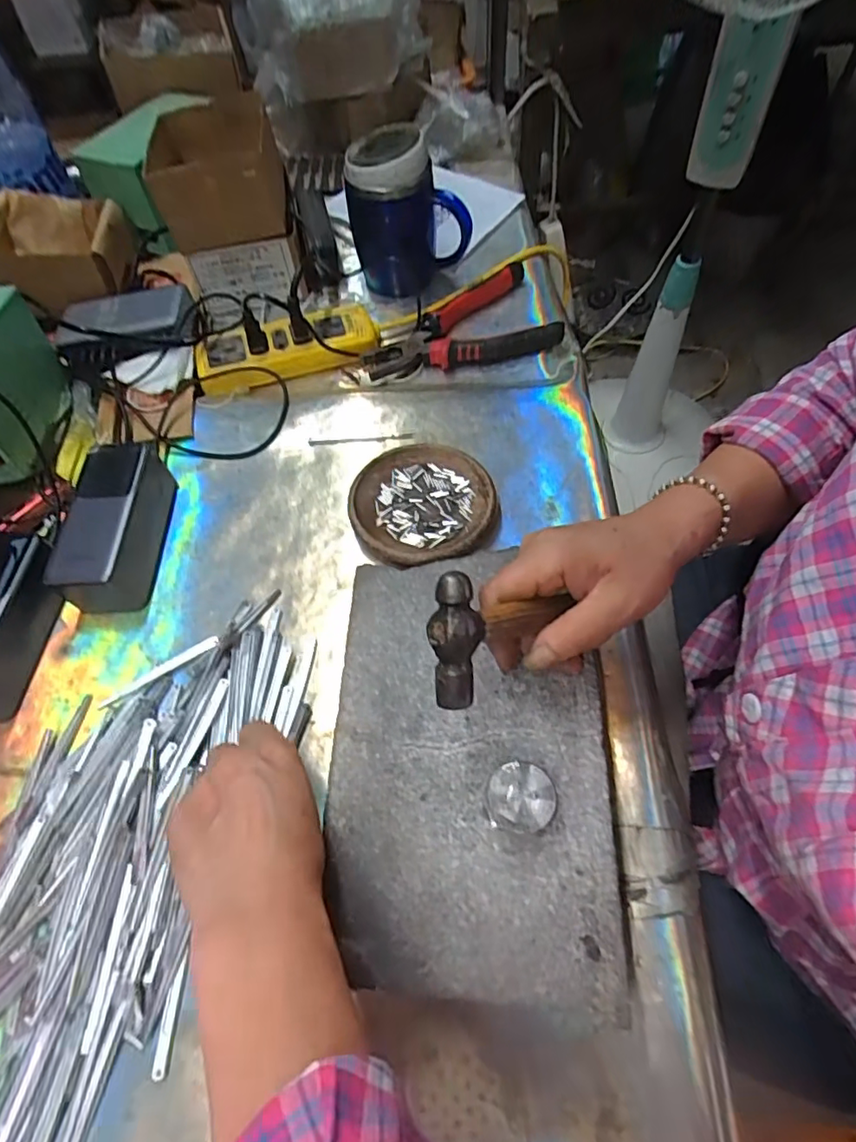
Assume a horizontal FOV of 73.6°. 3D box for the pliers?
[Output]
[{"bbox_3d":[0.026,-0.262,0.595,0.202,0.025,0.134,-18,61,-7],"label":"pliers"}]

